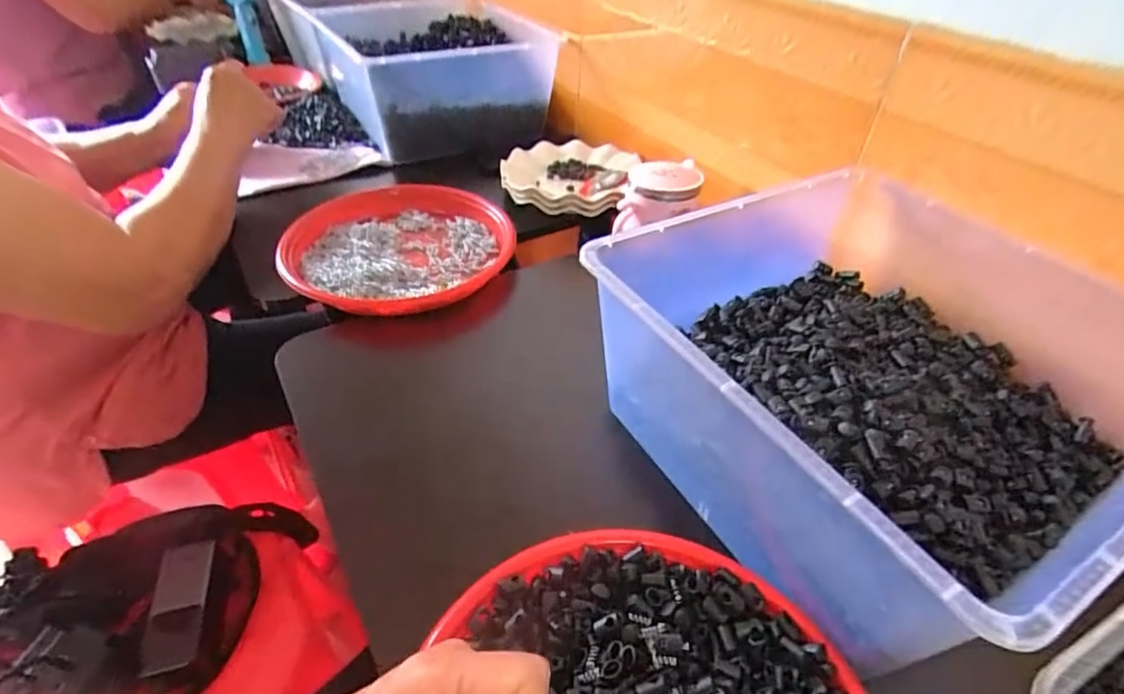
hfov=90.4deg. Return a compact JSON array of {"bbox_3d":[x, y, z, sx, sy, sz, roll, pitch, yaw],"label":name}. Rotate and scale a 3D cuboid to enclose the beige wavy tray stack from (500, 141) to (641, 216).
[{"bbox_3d":[0.009,-0.230,0.751,0.175,0.038,0.180,12,42,10],"label":"beige wavy tray stack"}]

